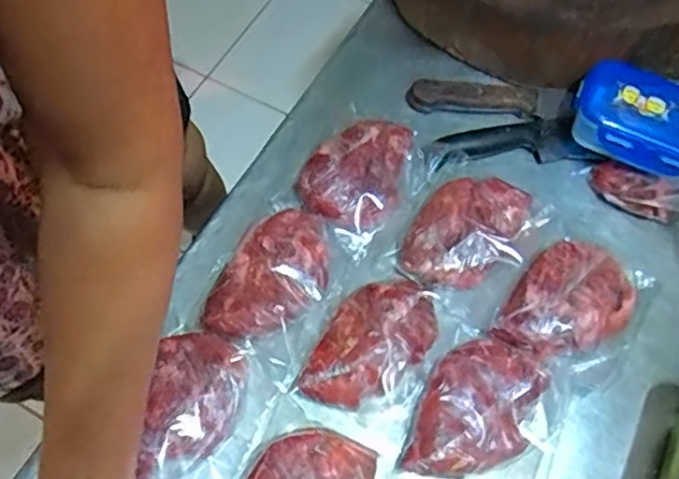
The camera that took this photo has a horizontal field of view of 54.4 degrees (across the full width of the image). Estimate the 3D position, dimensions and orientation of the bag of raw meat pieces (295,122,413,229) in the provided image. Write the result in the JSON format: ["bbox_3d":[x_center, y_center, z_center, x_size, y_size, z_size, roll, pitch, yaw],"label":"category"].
[{"bbox_3d":[0.017,-0.066,0.642,0.098,0.034,0.118,17,65,8],"label":"bag of raw meat pieces"}]

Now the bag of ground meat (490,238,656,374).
[{"bbox_3d":[0.211,0.061,0.588,0.108,0.031,0.134,32,68,14],"label":"bag of ground meat"}]

